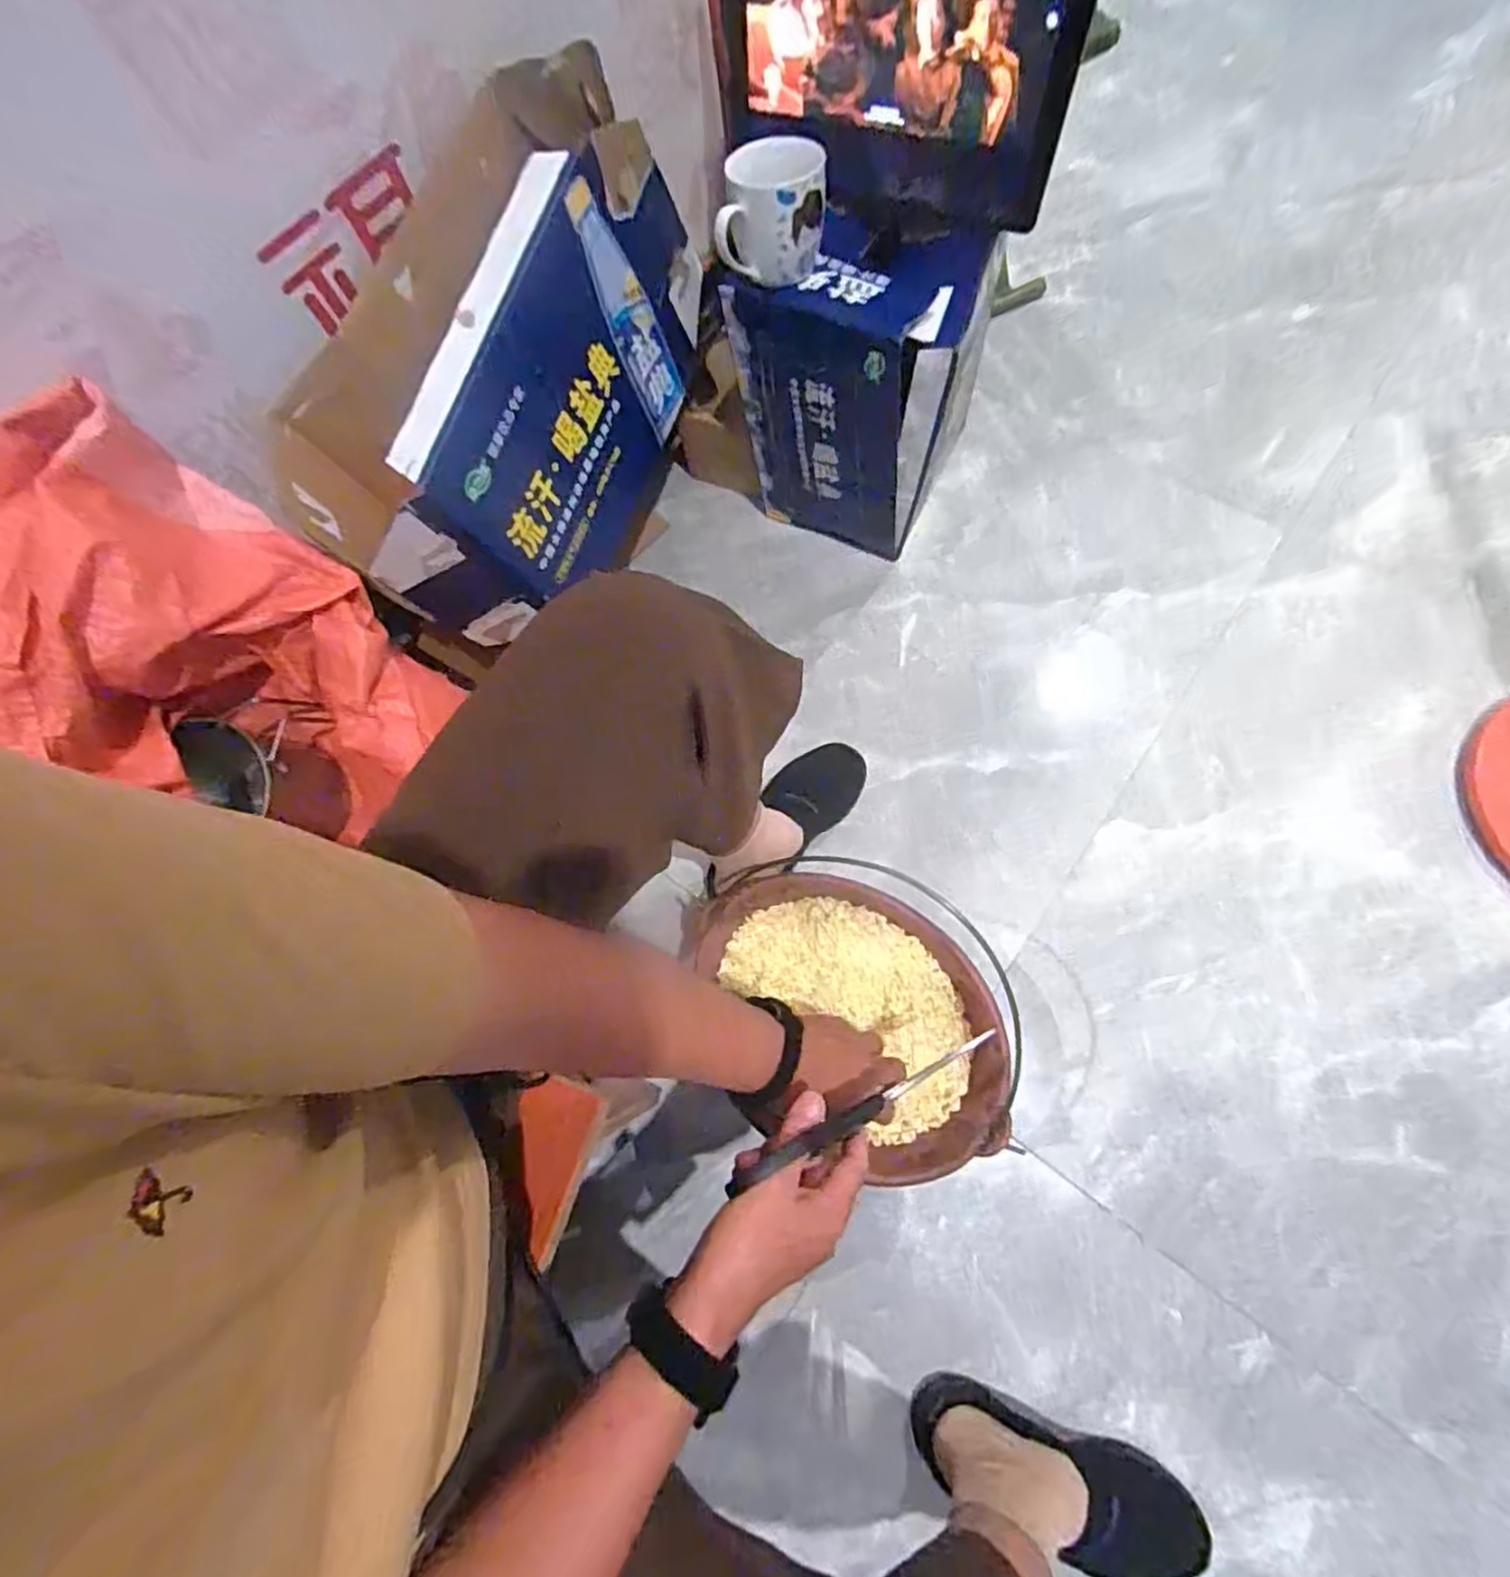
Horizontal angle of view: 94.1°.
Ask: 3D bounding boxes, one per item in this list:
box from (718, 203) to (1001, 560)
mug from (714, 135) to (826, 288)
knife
[{"bbox_3d":[0.112,-0.438,0.806,0.219,0.314,0.159,20,77,12],"label":"box"},{"bbox_3d":[0.015,-0.522,0.629,0.090,0.076,0.097,1,74,7],"label":"mug"},{"bbox_3d":[0.078,0.203,0.450,0.213,0.026,0.014,-13,68,-32],"label":"knife"}]

